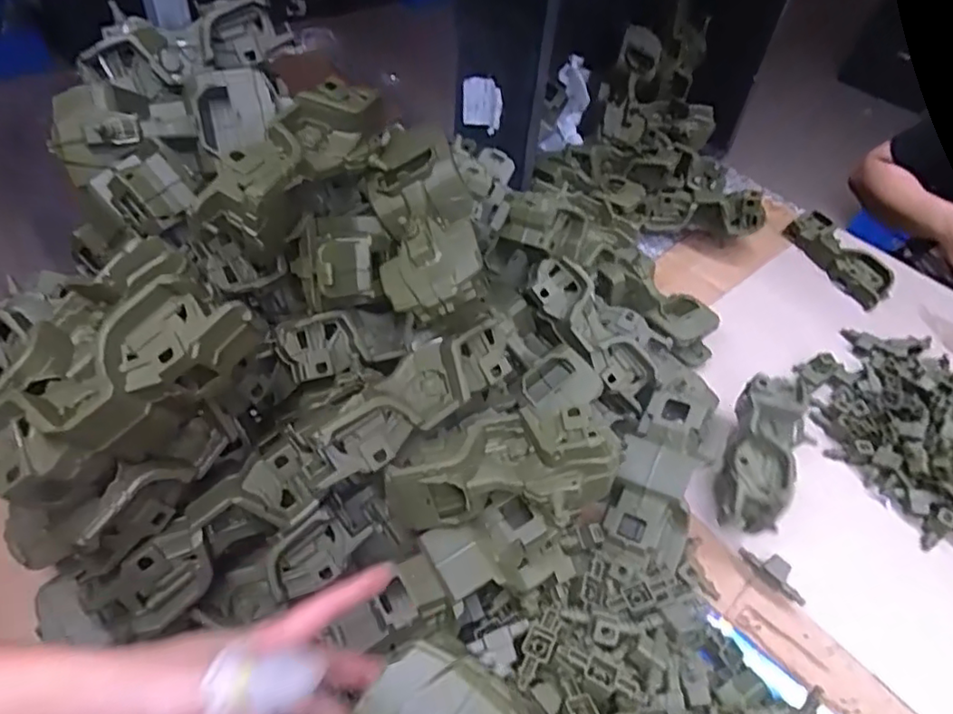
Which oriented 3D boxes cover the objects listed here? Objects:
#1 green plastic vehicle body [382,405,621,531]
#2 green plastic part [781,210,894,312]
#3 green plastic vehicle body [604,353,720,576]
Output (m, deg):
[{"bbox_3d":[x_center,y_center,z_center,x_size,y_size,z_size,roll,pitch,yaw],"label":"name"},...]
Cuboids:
[{"bbox_3d":[0.020,0.089,0.472,0.172,0.070,0.071,-15,53,5],"label":"green plastic vehicle body"},{"bbox_3d":[0.538,-0.152,0.910,0.060,0.032,0.180,-13,52,-18],"label":"green plastic part"},{"bbox_3d":[0.174,0.109,0.567,0.082,0.058,0.188,17,76,9],"label":"green plastic vehicle body"}]

